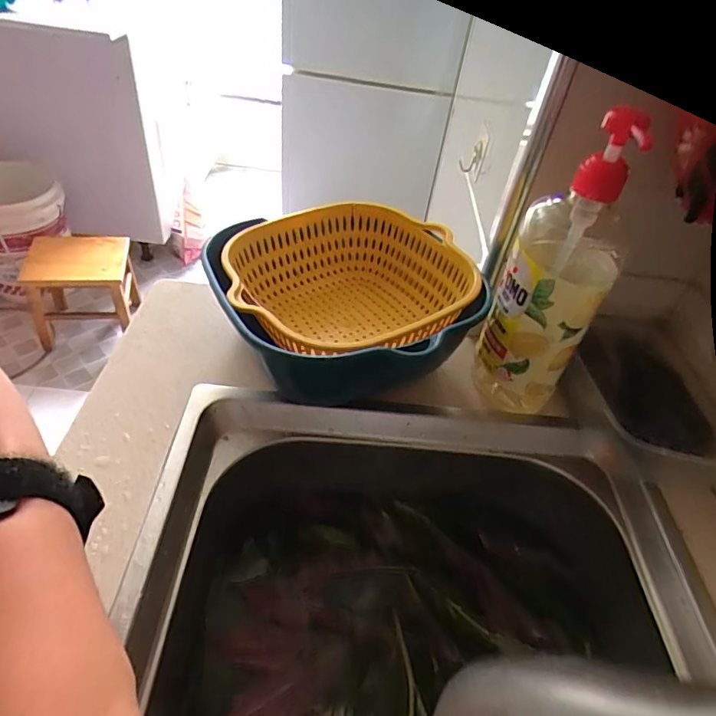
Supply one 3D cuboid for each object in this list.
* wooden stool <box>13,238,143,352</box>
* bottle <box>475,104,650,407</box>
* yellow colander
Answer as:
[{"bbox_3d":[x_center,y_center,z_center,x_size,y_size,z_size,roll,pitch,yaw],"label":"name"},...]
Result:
[{"bbox_3d":[-0.875,-0.223,1.573,0.295,0.272,0.267,-5,46,-14],"label":"wooden stool"},{"bbox_3d":[0.166,-0.062,0.427,0.082,0.263,0.065,21,45,13],"label":"bottle"},{"bbox_3d":[-0.010,-0.069,0.525,0.236,0.091,0.238,-4,46,-10],"label":"yellow colander"}]

